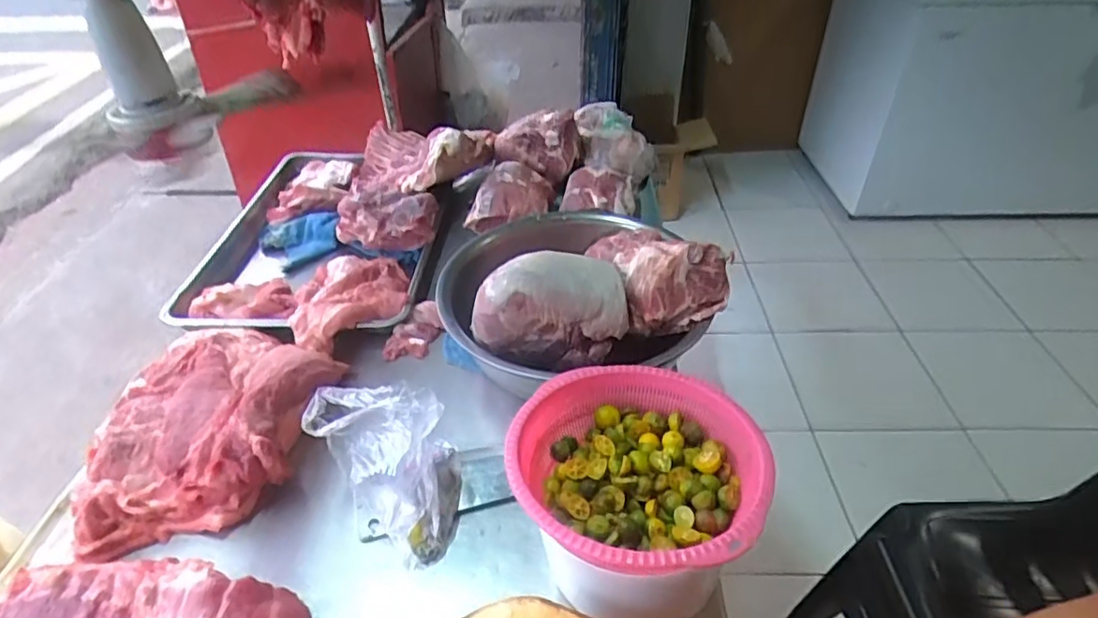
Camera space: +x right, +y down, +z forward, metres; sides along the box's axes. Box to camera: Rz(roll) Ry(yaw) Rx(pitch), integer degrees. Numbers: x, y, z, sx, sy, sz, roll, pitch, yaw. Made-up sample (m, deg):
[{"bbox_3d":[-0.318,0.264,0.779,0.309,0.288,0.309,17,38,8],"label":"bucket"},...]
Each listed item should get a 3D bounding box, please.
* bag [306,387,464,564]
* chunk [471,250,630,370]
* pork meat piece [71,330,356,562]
[{"bbox_3d":[-0.173,0.164,0.701,0.168,0.149,0.109,25,44,29],"label":"bag"},{"bbox_3d":[0.000,-0.006,0.804,0.191,0.142,0.122,-4,38,-3],"label":"chunk"},{"bbox_3d":[-0.432,0.138,0.790,0.250,0.083,0.347,1,38,3],"label":"pork meat piece"}]

